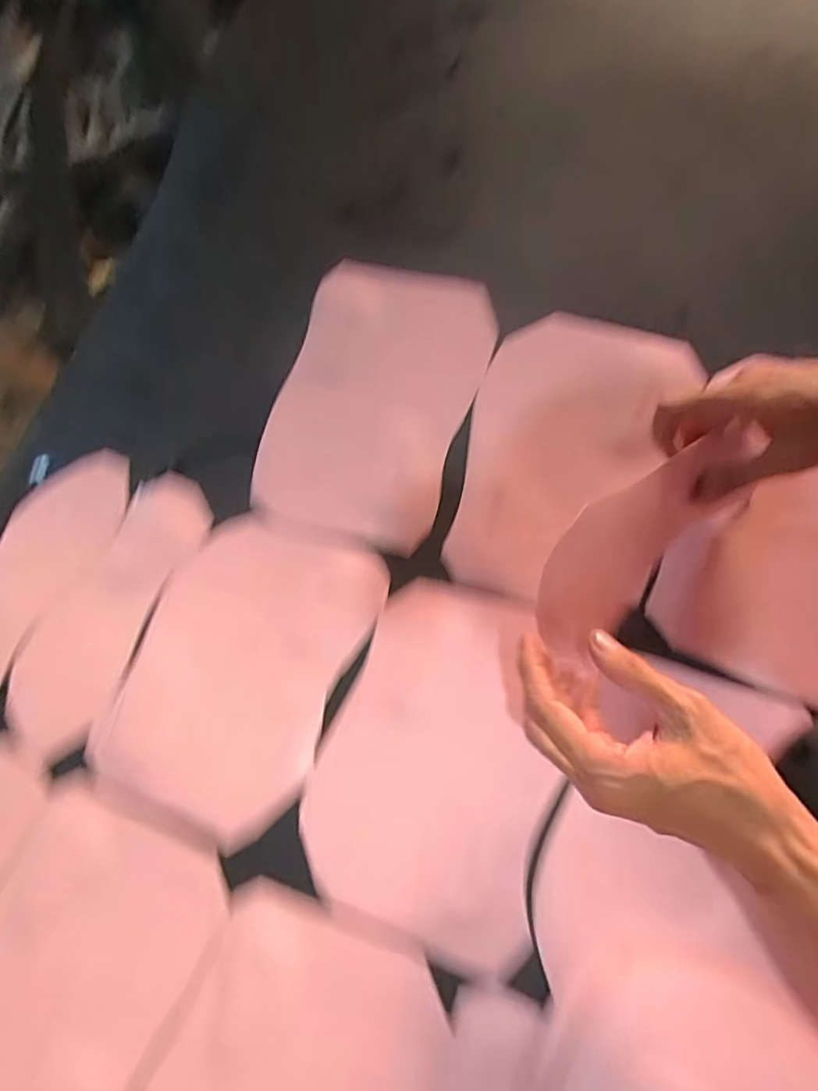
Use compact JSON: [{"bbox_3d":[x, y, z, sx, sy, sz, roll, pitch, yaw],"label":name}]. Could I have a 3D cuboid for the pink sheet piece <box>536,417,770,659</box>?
[{"bbox_3d":[0.162,-0.003,0.406,0.198,0.079,0.069,-39,74,-13],"label":"pink sheet piece"}]

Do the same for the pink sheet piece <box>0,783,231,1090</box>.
[{"bbox_3d":[-0.261,0.334,0.416,0.176,0.010,0.250,23,72,8],"label":"pink sheet piece"}]

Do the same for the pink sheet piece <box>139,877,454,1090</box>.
[{"bbox_3d":[-0.095,0.396,0.383,0.179,0.012,0.256,21,72,8],"label":"pink sheet piece"}]

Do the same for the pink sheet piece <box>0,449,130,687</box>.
[{"bbox_3d":[-0.353,0.023,0.520,0.092,0.016,0.262,28,73,10],"label":"pink sheet piece"}]

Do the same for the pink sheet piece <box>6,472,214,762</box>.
[{"bbox_3d":[-0.274,0.052,0.509,0.094,0.017,0.256,24,72,9],"label":"pink sheet piece"}]

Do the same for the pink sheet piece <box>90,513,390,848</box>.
[{"bbox_3d":[-0.146,0.099,0.484,0.182,0.027,0.257,22,72,8],"label":"pink sheet piece"}]

